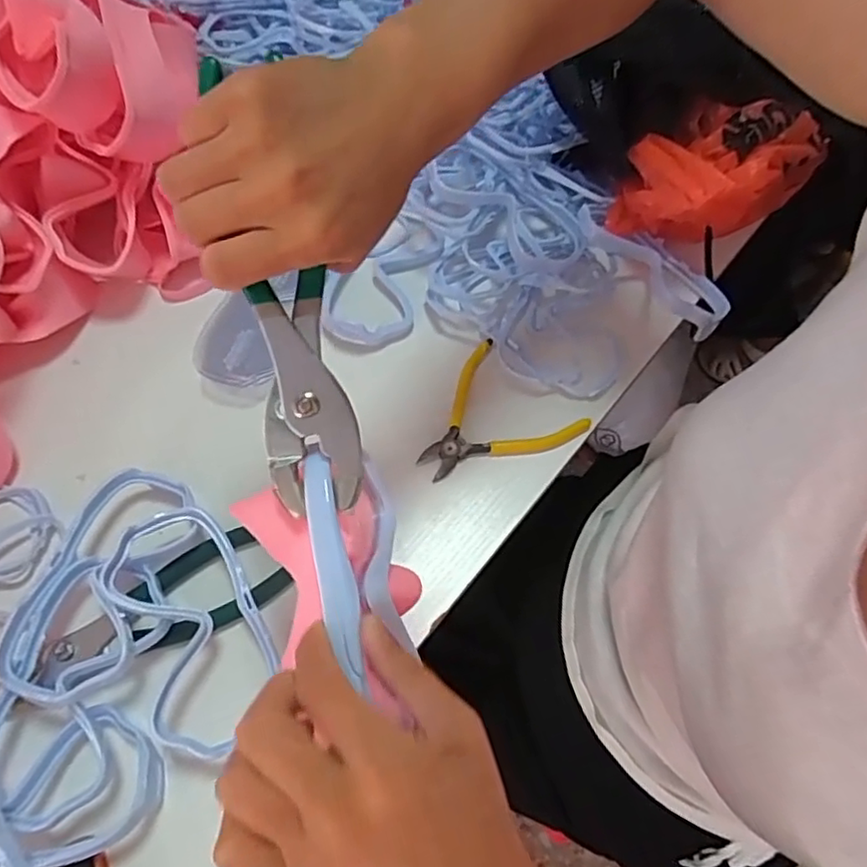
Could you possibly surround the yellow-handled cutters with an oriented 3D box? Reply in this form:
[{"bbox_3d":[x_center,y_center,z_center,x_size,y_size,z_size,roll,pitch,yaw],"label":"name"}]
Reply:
[{"bbox_3d":[0.044,-0.004,0.477,0.106,0.007,0.112,38,68,16],"label":"yellow-handled cutters"}]

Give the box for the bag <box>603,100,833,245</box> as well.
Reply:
[{"bbox_3d":[0.224,-0.209,0.513,0.129,0.087,0.114,31,67,14],"label":"bag"}]

